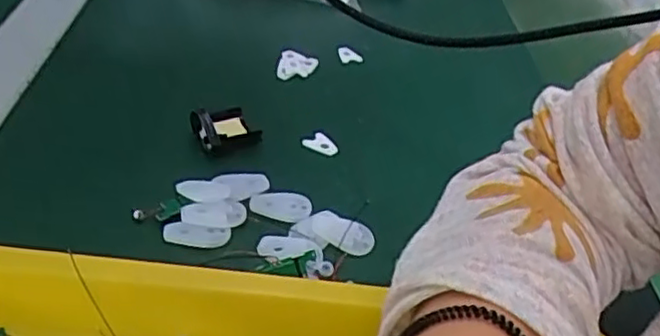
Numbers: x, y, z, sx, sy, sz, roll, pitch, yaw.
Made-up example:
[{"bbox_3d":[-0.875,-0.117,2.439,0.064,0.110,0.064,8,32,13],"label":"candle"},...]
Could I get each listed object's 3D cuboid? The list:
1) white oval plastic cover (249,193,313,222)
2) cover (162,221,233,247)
[{"bbox_3d":[-0.029,0.023,0.403,0.036,0.006,0.019,11,36,4],"label":"white oval plastic cover"},{"bbox_3d":[-0.074,0.037,0.376,0.036,0.006,0.014,9,36,1],"label":"cover"}]

